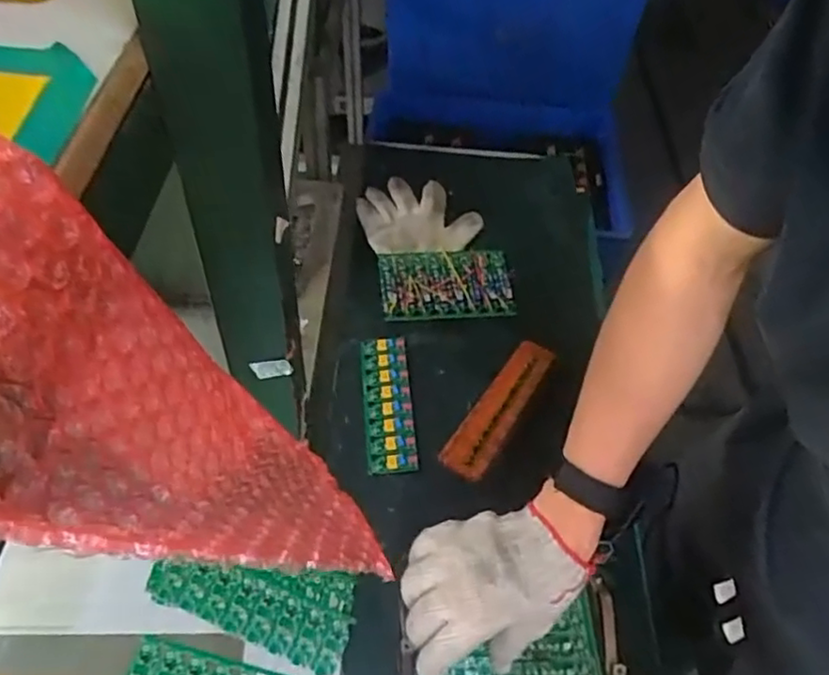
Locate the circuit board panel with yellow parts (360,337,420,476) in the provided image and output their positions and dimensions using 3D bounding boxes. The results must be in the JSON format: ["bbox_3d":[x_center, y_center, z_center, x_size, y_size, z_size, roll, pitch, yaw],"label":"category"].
[{"bbox_3d":[-0.028,0.068,0.699,0.050,0.008,0.159,-3,53,-5],"label":"circuit board panel with yellow parts"}]

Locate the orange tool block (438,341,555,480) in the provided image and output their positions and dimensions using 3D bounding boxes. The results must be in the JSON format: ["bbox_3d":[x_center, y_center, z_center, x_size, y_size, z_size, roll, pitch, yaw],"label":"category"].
[{"bbox_3d":[0.092,0.073,0.700,0.047,0.025,0.183,29,57,18],"label":"orange tool block"}]

